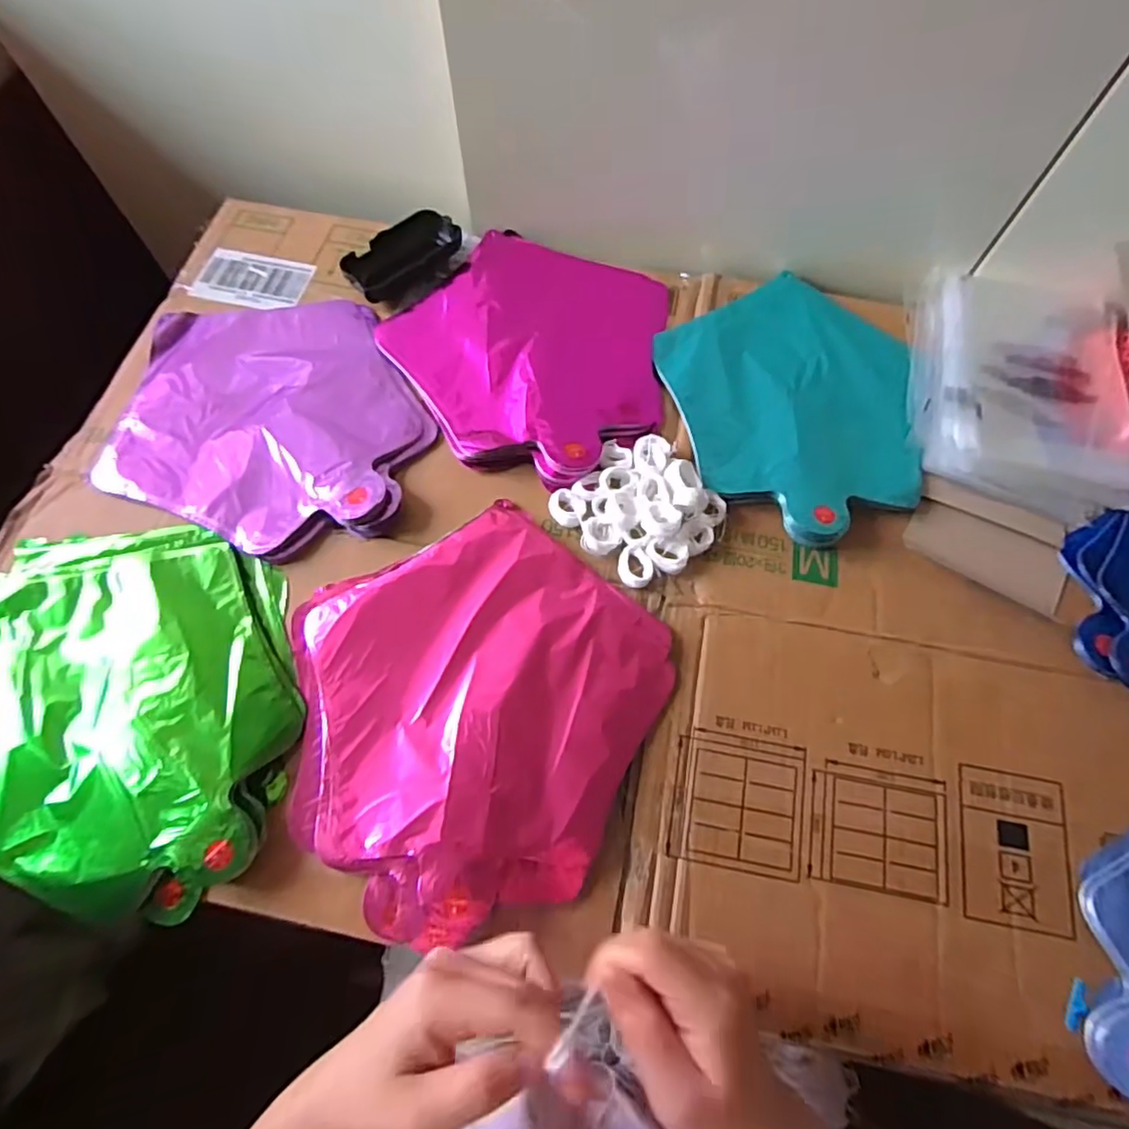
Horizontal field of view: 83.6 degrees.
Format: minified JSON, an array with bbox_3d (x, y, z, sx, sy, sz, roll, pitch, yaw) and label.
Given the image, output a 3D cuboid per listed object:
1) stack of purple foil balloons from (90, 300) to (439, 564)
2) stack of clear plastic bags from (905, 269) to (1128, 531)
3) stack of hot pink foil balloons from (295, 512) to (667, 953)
[{"bbox_3d":[-0.227,-0.124,0.500,0.243,0.019,0.226,16,68,5],"label":"stack of purple foil balloons"},{"bbox_3d":[0.374,-0.153,0.516,0.170,0.029,0.240,13,67,4],"label":"stack of clear plastic bags"},{"bbox_3d":[-0.064,0.087,0.411,0.237,0.017,0.242,40,72,14],"label":"stack of hot pink foil balloons"}]

